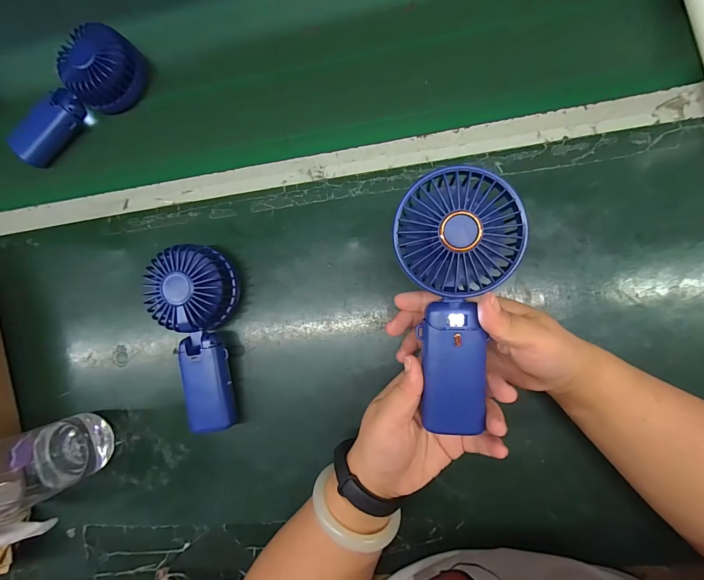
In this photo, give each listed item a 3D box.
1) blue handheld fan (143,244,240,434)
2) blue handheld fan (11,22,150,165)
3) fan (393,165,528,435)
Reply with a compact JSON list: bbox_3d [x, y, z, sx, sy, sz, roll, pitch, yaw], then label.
[{"bbox_3d":[-0.157,0.047,0.334,0.076,0.048,0.176,-1,86,8],"label":"blue handheld fan"},{"bbox_3d":[-0.328,-0.230,0.400,0.180,0.055,0.070,-34,82,4],"label":"blue handheld fan"},{"bbox_3d":[0.075,0.008,0.241,0.081,0.033,0.178,0,94,8],"label":"fan"}]

